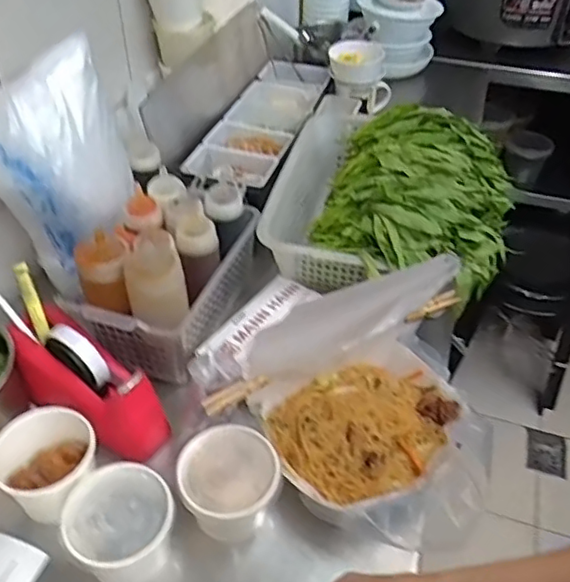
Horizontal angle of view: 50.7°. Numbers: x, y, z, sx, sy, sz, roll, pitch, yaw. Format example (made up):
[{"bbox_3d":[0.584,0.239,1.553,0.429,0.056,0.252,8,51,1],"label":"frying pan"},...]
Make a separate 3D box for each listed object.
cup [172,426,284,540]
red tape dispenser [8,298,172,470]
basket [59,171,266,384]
[{"bbox_3d":[-0.057,0.198,0.605,0.097,0.074,0.099,1,43,-1],"label":"cup"},{"bbox_3d":[-0.223,0.107,0.688,0.192,0.128,0.077,24,48,23],"label":"red tape dispenser"},{"bbox_3d":[-0.143,-0.034,0.754,0.131,0.155,0.243,16,45,15],"label":"basket"}]

